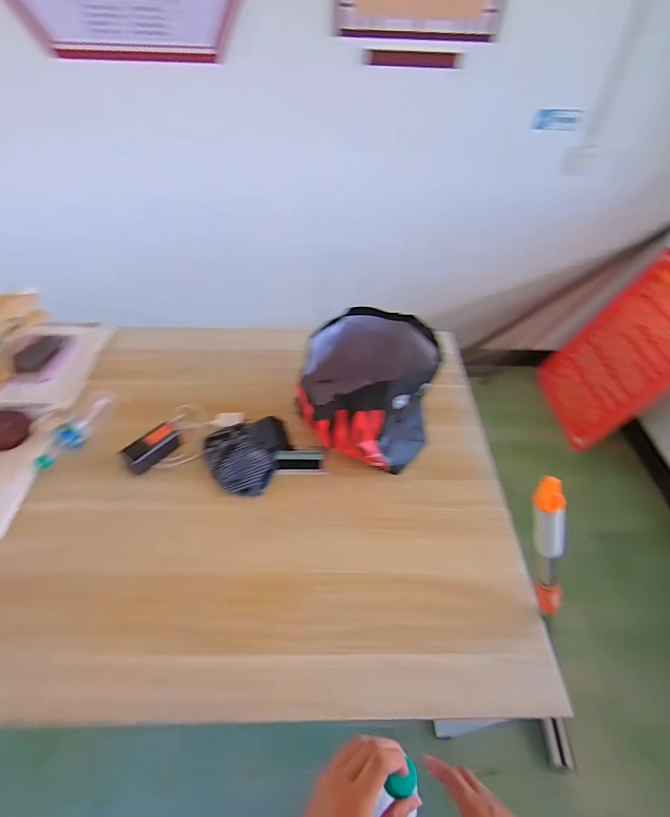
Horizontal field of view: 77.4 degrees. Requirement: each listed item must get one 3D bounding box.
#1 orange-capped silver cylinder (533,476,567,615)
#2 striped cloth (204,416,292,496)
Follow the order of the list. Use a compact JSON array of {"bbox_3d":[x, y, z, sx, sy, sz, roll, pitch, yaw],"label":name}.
[{"bbox_3d":[0.308,0.214,0.601,0.036,0.383,0.028,-9,45,19],"label":"orange-capped silver cylinder"},{"bbox_3d":[-0.191,0.115,0.970,0.191,0.073,0.170,-13,51,-15],"label":"striped cloth"}]

